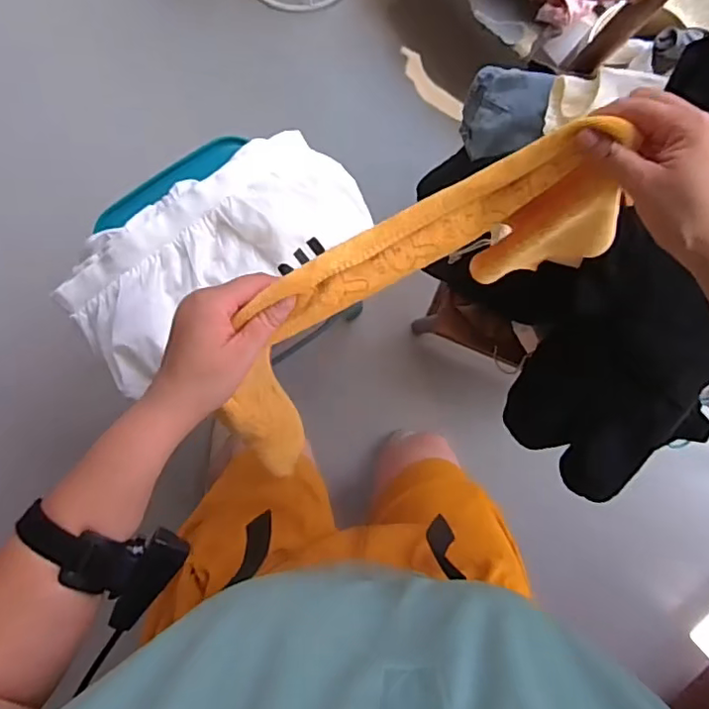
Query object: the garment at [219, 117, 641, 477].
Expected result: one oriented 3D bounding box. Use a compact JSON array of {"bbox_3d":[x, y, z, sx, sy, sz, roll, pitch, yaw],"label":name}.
[{"bbox_3d":[0.042,-0.029,0.542,0.392,0.261,0.056,-29,66,8],"label":"garment"}]

